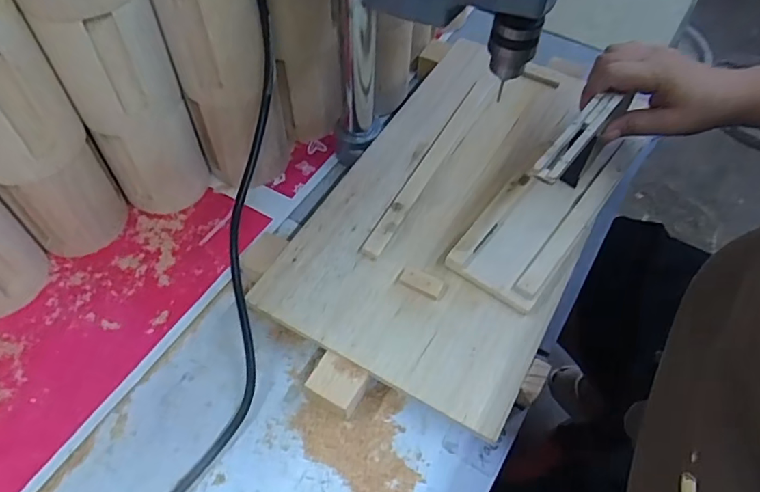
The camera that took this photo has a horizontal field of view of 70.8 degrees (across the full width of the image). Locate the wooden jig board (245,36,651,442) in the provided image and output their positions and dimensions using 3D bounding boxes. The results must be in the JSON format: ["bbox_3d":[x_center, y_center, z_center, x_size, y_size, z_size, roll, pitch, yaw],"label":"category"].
[{"bbox_3d":[0.080,-0.041,0.483,0.214,0.045,0.371,25,58,15],"label":"wooden jig board"}]

